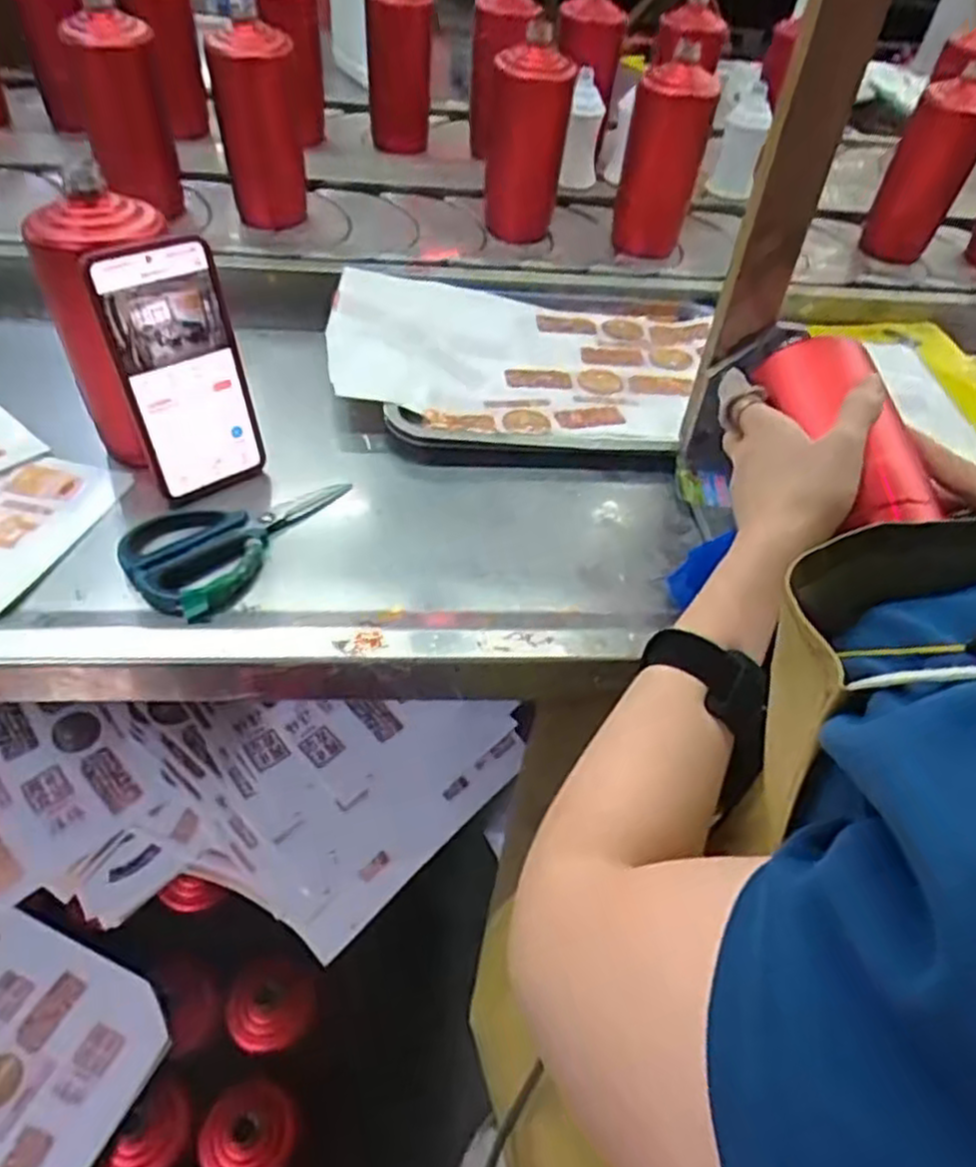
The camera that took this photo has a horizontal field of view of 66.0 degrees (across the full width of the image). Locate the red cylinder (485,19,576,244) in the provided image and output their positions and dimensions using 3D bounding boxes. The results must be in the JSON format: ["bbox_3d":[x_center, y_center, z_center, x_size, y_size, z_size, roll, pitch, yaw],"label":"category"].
[{"bbox_3d":[0.043,-0.494,0.833,0.082,0.181,0.099,3,48,-3],"label":"red cylinder"}]

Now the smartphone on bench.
[{"bbox_3d":[-0.204,-0.140,0.507,0.079,0.162,0.016,-28,43,-28],"label":"smartphone on bench"}]

